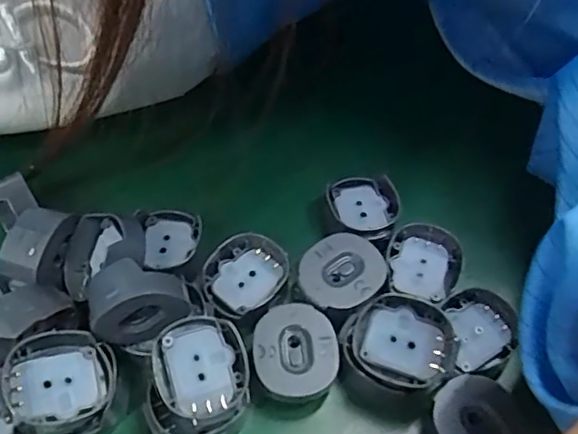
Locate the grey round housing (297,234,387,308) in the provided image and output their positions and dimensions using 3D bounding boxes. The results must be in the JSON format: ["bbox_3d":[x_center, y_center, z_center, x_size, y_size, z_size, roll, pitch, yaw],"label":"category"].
[{"bbox_3d":[0.016,0.017,0.188,0.027,0.005,0.024,-29,62,-21],"label":"grey round housing"}]

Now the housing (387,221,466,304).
[{"bbox_3d":[0.045,0.014,0.195,0.024,0.008,0.027,16,56,8],"label":"housing"}]

